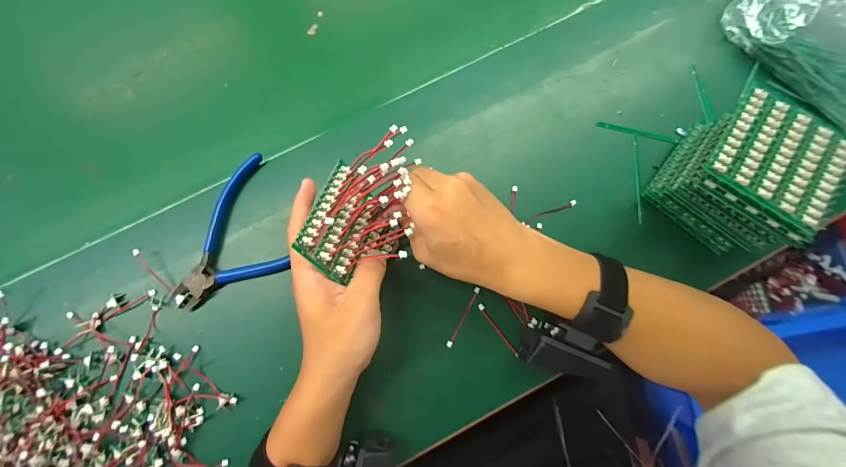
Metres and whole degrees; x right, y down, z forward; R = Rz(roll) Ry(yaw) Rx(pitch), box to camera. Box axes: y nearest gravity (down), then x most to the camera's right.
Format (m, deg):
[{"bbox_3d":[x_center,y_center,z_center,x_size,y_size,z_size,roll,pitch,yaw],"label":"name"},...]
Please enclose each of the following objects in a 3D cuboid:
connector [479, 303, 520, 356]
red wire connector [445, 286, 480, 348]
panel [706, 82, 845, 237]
[{"bbox_3d":[0.068,0.086,0.331,0.006,0.004,0.056,-38,84,-6],"label":"connector"},{"bbox_3d":[0.036,0.075,0.332,0.005,0.004,0.059,27,82,4],"label":"red wire connector"},{"bbox_3d":[0.265,-0.060,0.270,0.084,0.012,0.087,32,83,4],"label":"panel"}]

